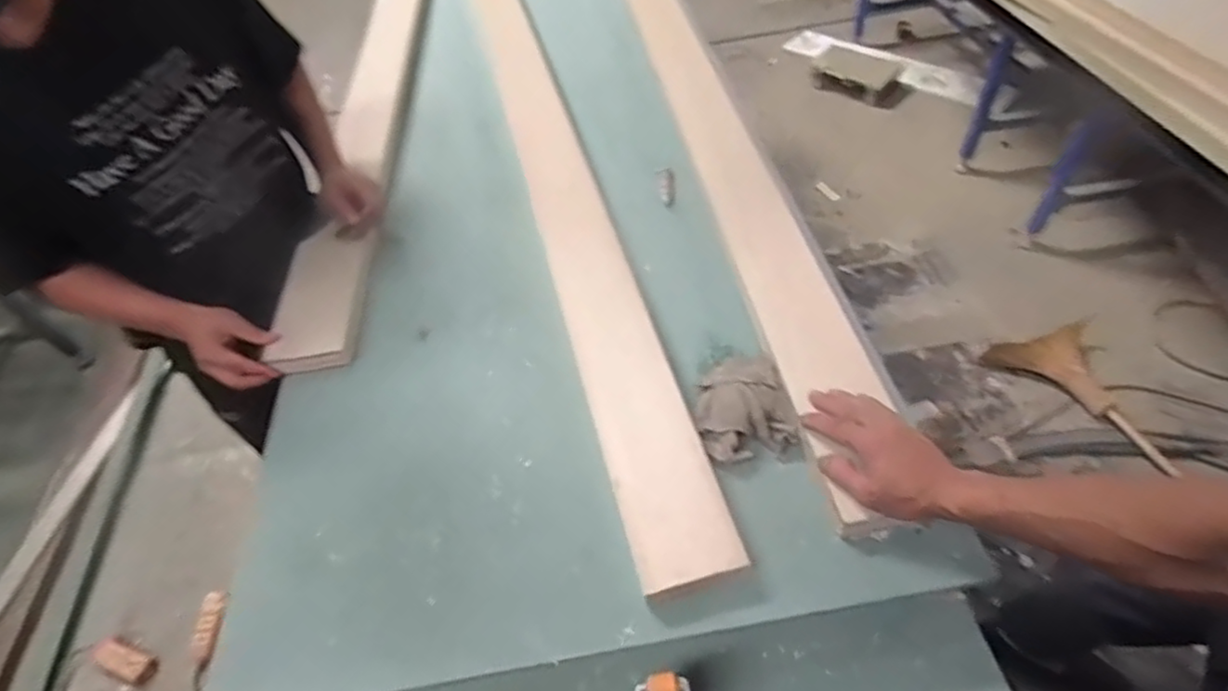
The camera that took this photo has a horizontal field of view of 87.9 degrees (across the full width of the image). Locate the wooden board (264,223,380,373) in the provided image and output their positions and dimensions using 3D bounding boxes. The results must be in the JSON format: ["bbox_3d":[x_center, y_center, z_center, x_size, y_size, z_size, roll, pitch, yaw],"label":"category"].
[{"bbox_3d":[-0.436,-0.077,0.955,0.125,0.029,0.256,-6,52,0],"label":"wooden board"}]

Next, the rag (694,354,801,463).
[{"bbox_3d":[0.151,0.069,0.764,0.107,0.035,0.137,-10,52,-2],"label":"rag"}]

